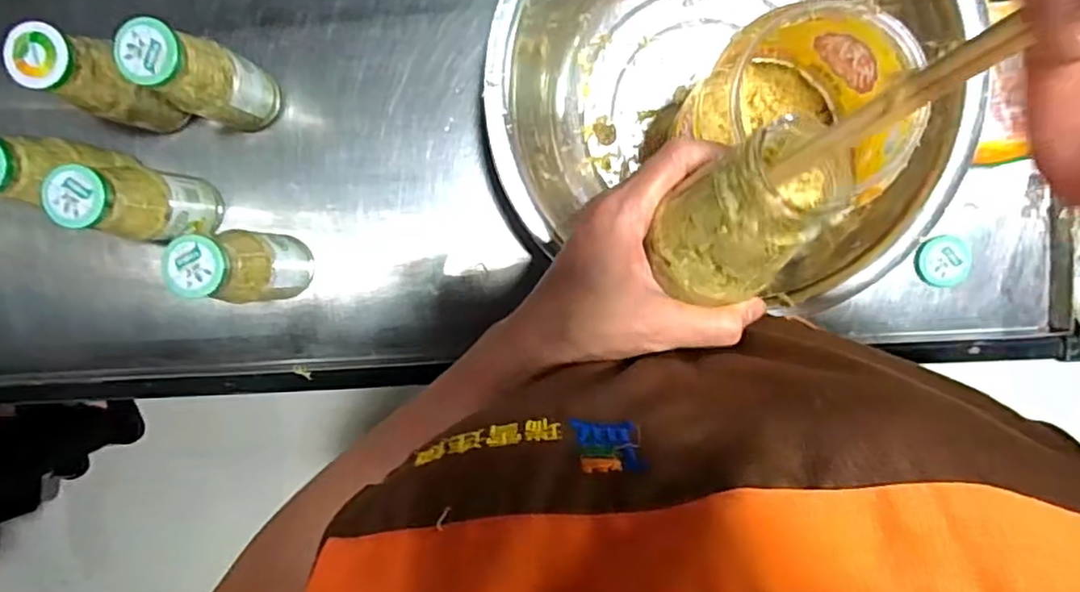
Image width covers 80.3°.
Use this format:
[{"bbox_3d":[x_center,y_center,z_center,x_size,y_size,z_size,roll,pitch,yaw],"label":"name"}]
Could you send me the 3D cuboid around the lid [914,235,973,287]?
[{"bbox_3d":[0.389,-0.033,0.619,0.048,0.018,0.048,0,95,2],"label":"lid"}]

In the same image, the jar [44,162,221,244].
[{"bbox_3d":[-0.345,-0.080,0.572,0.055,0.177,0.061,4,96,2],"label":"jar"}]

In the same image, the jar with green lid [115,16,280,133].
[{"bbox_3d":[-0.285,-0.186,0.560,0.050,0.175,0.061,18,96,0],"label":"jar with green lid"}]

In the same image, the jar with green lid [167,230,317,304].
[{"bbox_3d":[-0.257,-0.025,0.578,0.049,0.173,0.060,-9,95,3],"label":"jar with green lid"}]

